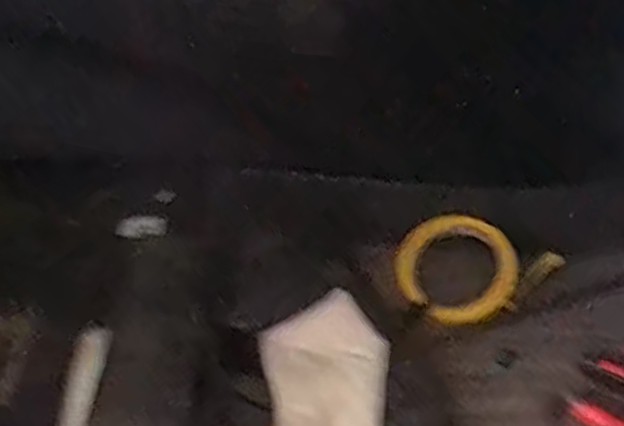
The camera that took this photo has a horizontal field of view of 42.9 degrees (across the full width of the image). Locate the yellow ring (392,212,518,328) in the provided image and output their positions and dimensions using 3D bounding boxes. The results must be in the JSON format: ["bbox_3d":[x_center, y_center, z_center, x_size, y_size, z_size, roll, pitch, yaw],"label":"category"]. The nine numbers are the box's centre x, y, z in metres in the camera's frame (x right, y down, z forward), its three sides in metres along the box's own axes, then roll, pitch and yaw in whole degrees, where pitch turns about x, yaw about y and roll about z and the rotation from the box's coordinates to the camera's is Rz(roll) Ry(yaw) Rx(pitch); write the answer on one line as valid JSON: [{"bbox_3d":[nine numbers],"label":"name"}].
[{"bbox_3d":[0.126,0.049,0.695,0.101,0.015,0.099,-2,73,5],"label":"yellow ring"}]

